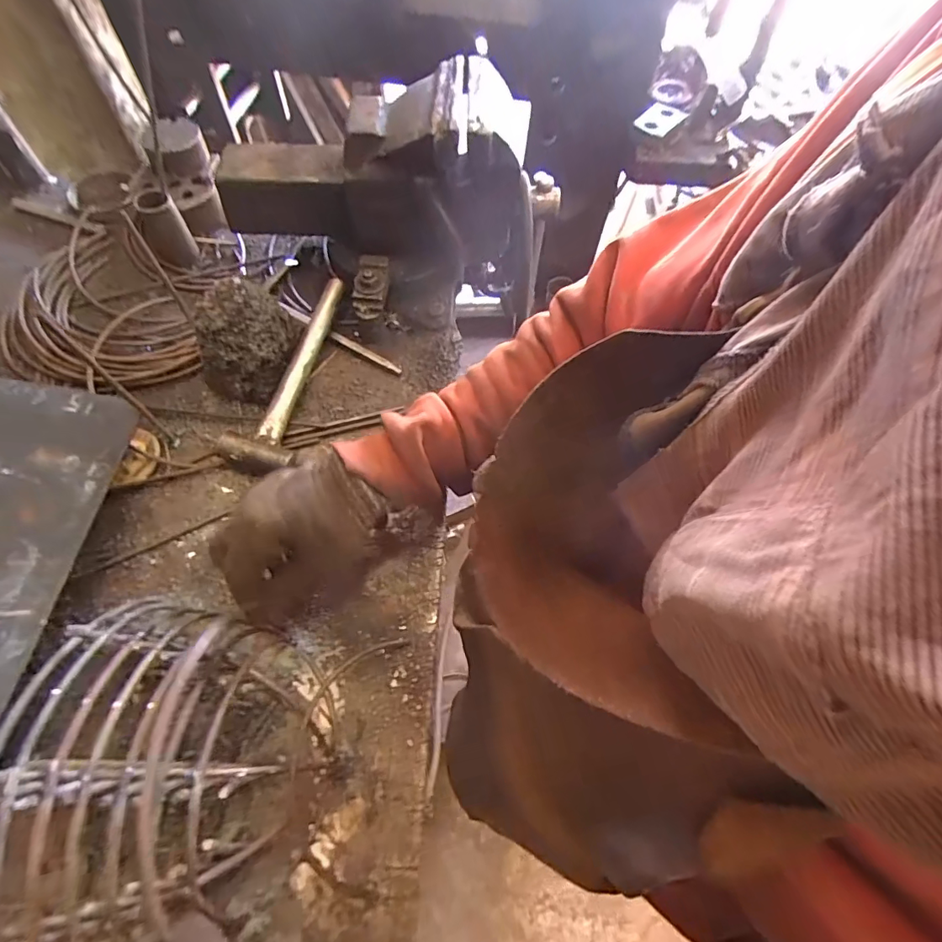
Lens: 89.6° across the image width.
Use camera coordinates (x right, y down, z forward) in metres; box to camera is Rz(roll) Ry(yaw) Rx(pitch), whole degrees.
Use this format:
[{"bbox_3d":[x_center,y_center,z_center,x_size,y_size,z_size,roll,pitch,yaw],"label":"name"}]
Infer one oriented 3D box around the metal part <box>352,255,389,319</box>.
[{"bbox_3d":[-0.117,-0.214,0.547,0.036,0.022,0.072,9,88,1],"label":"metal part"}]

